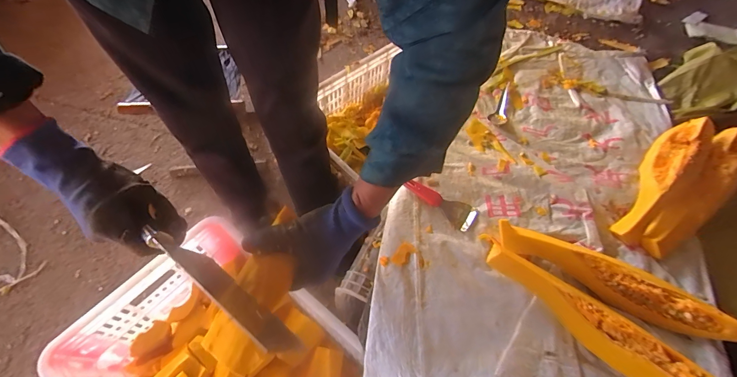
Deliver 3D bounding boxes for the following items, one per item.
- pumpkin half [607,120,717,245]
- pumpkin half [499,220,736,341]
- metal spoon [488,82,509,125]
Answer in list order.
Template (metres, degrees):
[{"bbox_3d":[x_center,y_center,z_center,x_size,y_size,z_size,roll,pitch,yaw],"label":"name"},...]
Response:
[{"bbox_3d":[0.574,-0.023,0.630,0.085,0.059,0.334,40,65,19],"label":"pumpkin half"},{"bbox_3d":[0.391,0.138,0.541,0.338,0.062,0.078,25,61,11],"label":"pumpkin half"},{"bbox_3d":[0.326,-0.211,0.799,0.036,0.012,0.162,23,61,10],"label":"metal spoon"}]

